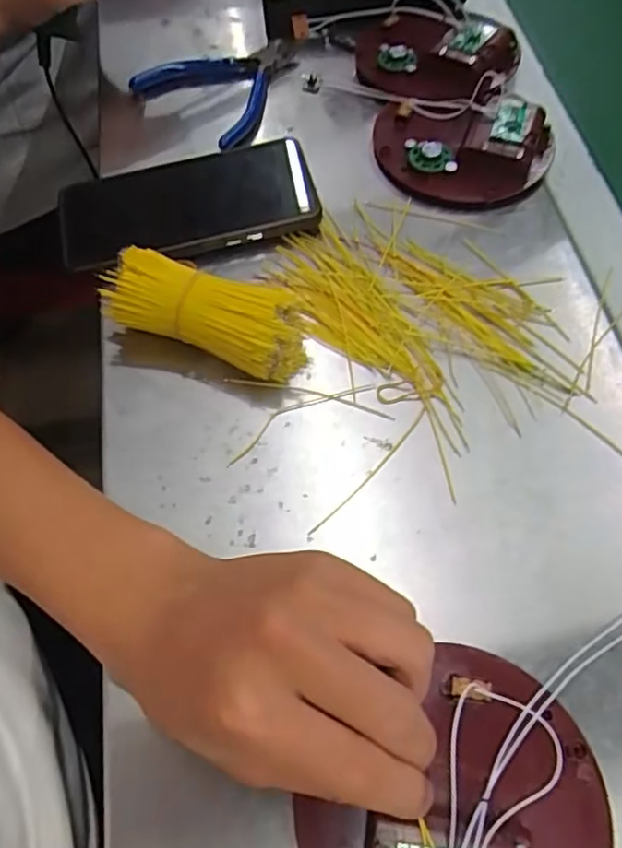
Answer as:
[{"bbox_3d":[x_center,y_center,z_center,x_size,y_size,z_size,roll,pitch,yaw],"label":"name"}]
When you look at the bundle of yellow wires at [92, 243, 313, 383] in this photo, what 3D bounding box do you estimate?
[{"bbox_3d":[-0.058,-0.061,0.358,0.114,0.039,0.041,19,65,11],"label":"bundle of yellow wires"}]

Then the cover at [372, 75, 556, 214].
[{"bbox_3d":[0.102,-0.189,0.421,0.111,0.025,0.098,-4,63,-1],"label":"cover"}]

